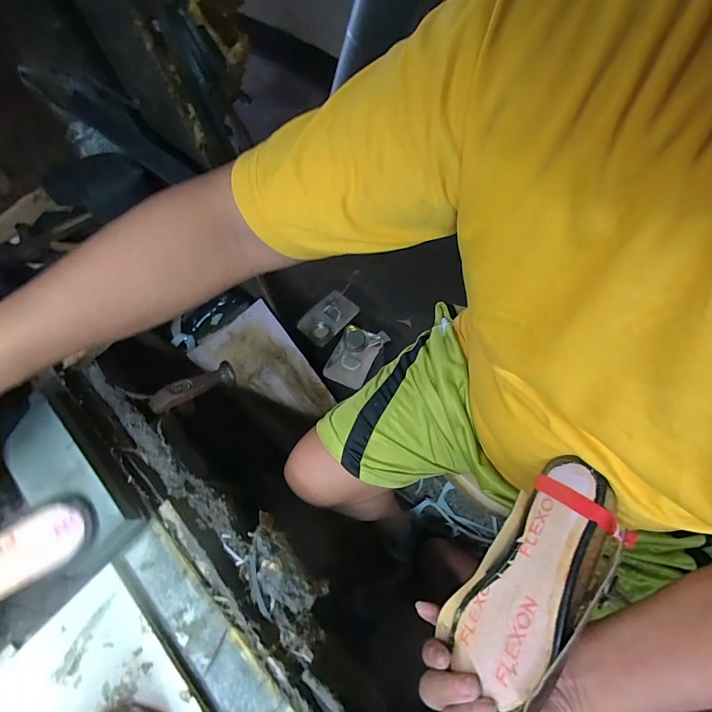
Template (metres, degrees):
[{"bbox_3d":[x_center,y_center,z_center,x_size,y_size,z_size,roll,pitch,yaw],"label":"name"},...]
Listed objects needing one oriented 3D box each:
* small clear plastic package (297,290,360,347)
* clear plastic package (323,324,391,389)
[{"bbox_3d":[-0.071,-0.101,0.963,0.153,0.024,0.093,-42,70,-15],"label":"small clear plastic package"},{"bbox_3d":[-0.004,-0.002,0.929,0.109,0.034,0.164,26,69,14],"label":"clear plastic package"}]

